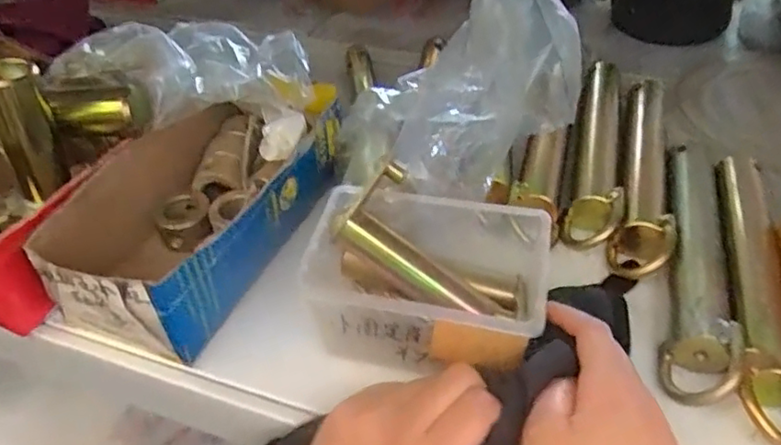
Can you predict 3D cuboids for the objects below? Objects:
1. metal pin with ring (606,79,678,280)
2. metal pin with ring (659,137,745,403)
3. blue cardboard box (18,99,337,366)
[{"bbox_3d":[0.183,-0.038,0.445,0.036,0.026,0.200,9,45,14],"label":"metal pin with ring"},{"bbox_3d":[0.191,0.021,0.379,0.034,0.028,0.204,11,45,16],"label":"metal pin with ring"},{"bbox_3d":[-0.128,-0.013,0.411,0.120,0.066,0.201,16,47,20],"label":"blue cardboard box"}]

